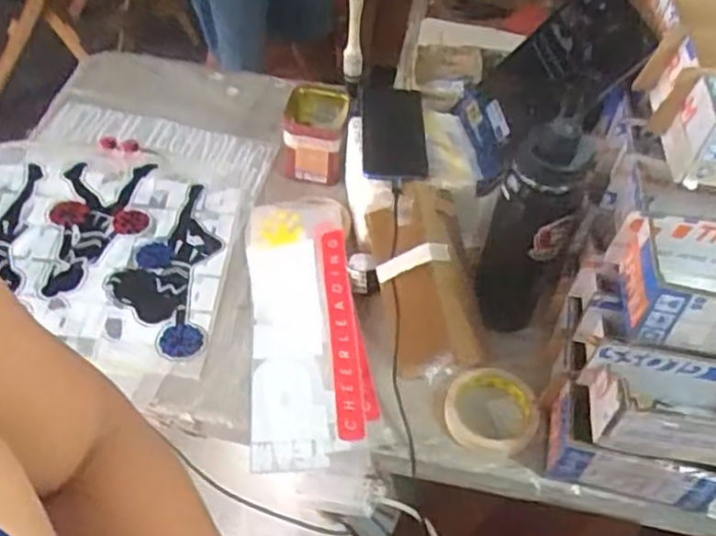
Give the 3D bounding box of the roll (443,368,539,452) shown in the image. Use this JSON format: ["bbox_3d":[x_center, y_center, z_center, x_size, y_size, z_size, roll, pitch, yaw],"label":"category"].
[{"bbox_3d":[0.140,0.146,0.752,0.094,0.024,0.098,3,49,-3],"label":"roll"}]

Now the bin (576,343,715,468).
[{"bbox_3d":[0.300,0.128,0.643,0.185,0.073,0.075,12,50,5],"label":"bin"}]

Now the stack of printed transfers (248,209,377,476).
[{"bbox_3d":[-0.059,0.053,0.817,0.129,0.032,0.357,-2,50,-7],"label":"stack of printed transfers"}]

